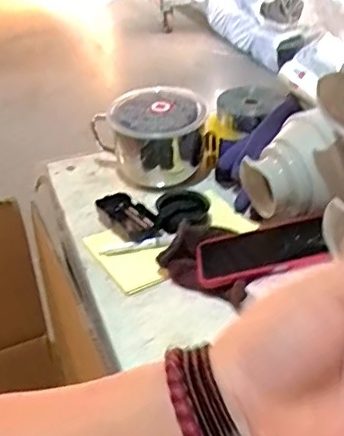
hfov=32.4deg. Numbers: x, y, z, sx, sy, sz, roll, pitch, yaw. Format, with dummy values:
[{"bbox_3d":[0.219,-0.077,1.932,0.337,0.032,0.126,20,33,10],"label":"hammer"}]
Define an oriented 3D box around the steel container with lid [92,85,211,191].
[{"bbox_3d":[-0.023,-0.127,0.913,0.134,0.105,0.147,-23,37,-27],"label":"steel container with lid"}]

